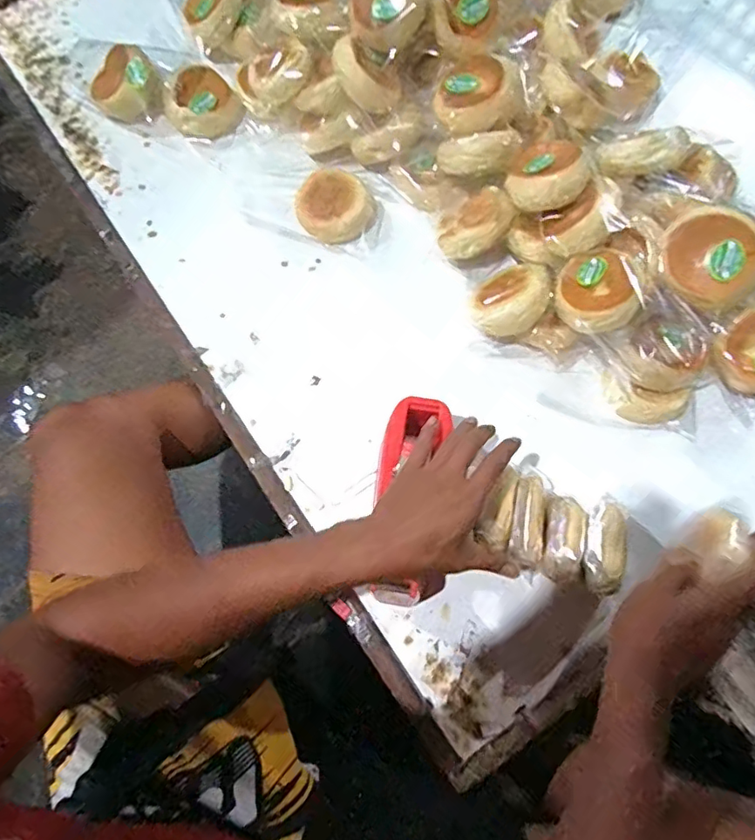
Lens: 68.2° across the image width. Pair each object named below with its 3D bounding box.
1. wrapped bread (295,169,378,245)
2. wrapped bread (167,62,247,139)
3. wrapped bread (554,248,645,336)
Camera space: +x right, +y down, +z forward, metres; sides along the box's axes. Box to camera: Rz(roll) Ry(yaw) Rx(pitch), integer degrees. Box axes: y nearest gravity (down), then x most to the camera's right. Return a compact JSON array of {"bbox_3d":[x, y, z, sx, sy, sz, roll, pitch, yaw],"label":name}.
[{"bbox_3d":[-0.054,-0.265,0.702,0.090,0.050,0.086,0,74,1],"label":"wrapped bread"},{"bbox_3d":[-0.232,-0.421,0.744,0.097,0.048,0.083,-20,74,-4],"label":"wrapped bread"},{"bbox_3d":[0.233,-0.137,0.589,0.080,0.029,0.085,9,74,5],"label":"wrapped bread"}]

